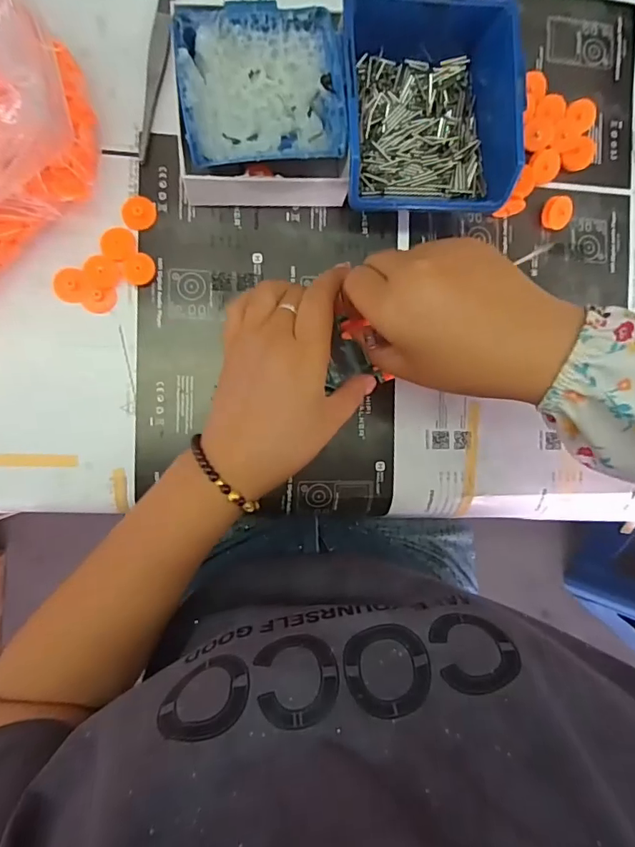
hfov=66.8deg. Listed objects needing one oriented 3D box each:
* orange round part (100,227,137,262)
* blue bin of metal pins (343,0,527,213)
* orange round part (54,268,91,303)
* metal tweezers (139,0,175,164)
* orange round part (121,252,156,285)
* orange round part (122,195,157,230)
[{"bbox_3d":[-0.133,-0.120,0.319,0.022,0.004,0.021,0,92,-9],"label":"orange round part"},{"bbox_3d":[0.069,-0.205,0.321,0.114,0.059,0.132,-3,93,-8],"label":"blue bin of metal pins"},{"bbox_3d":[-0.162,-0.091,0.318,0.020,0.006,0.021,0,92,-9],"label":"orange round part"},{"bbox_3d":[-0.103,-0.252,0.314,0.012,0.017,0.151,8,91,-9],"label":"metal tweezers"},{"bbox_3d":[-0.120,-0.103,0.323,0.021,0.005,0.020,0,92,-9],"label":"orange round part"},{"bbox_3d":[-0.120,-0.141,0.323,0.021,0.005,0.021,0,92,-9],"label":"orange round part"}]

